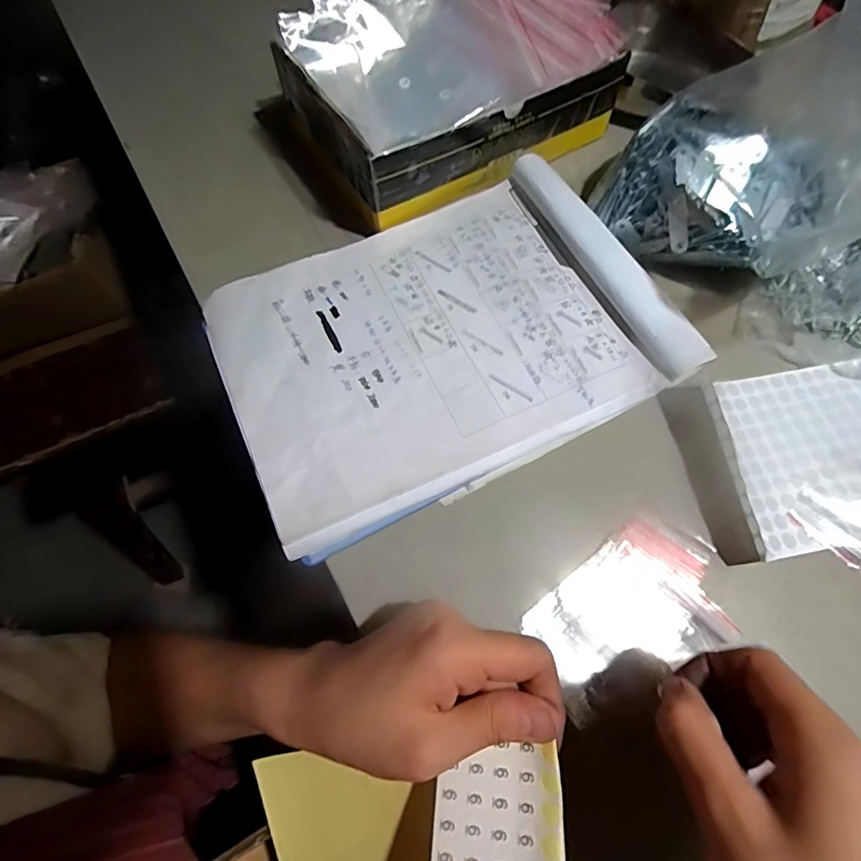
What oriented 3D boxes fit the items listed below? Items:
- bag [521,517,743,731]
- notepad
[{"bbox_3d":[0.120,0.106,0.291,0.121,0.005,0.078,-26,69,-11],"label":"bag"},{"bbox_3d":[0.005,-0.073,0.357,0.304,0.034,0.221,-24,68,-11],"label":"notepad"}]

